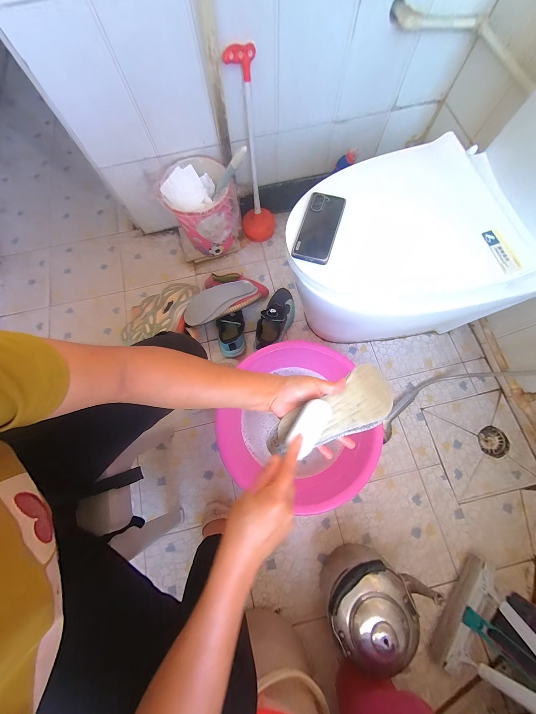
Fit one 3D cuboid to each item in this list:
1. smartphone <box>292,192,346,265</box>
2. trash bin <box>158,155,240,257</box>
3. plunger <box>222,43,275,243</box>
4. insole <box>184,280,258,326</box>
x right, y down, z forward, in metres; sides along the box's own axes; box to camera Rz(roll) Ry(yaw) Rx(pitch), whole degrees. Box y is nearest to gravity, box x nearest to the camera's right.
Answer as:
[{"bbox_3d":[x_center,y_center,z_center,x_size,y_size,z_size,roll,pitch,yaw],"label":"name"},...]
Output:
[{"bbox_3d":[0.106,-0.268,0.468,0.077,0.017,0.160,17,76,7],"label":"smartphone"},{"bbox_3d":[-0.233,-0.532,0.842,0.232,0.230,0.226,-13,75,-2],"label":"trash bin"},{"bbox_3d":[-0.043,-0.625,0.761,0.128,0.480,0.150,-1,75,1],"label":"plunger"},{"bbox_3d":[-0.167,-0.195,0.777,0.257,0.023,0.098,-28,76,-5],"label":"insole"}]

